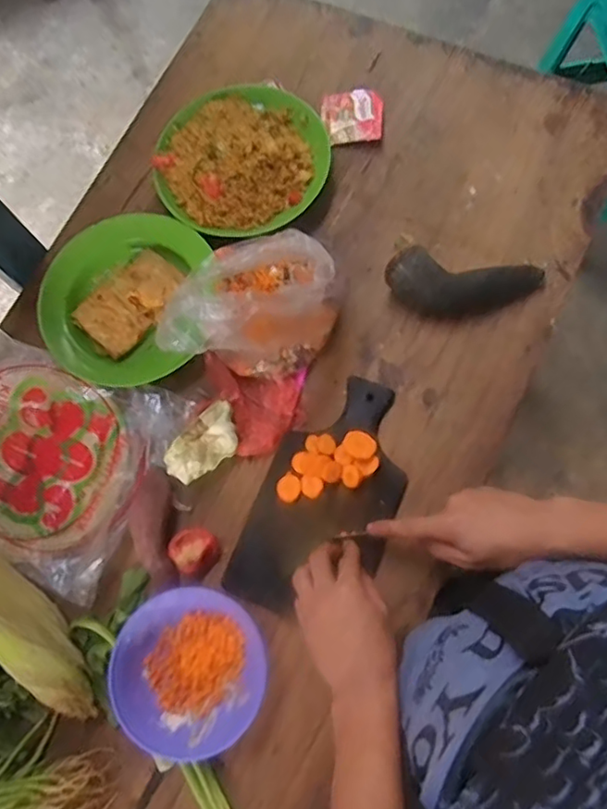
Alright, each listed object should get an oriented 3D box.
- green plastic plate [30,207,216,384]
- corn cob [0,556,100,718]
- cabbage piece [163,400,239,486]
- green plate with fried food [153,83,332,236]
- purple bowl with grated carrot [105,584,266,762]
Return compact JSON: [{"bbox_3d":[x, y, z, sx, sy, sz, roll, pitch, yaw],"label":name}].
[{"bbox_3d":[-0.222,-0.125,0.706,0.188,0.044,0.205,0,77,1],"label":"green plastic plate"},{"bbox_3d":[-0.301,0.210,0.606,0.266,0.059,0.061,39,81,9],"label":"corn cob"},{"bbox_3d":[-0.103,0.043,0.636,0.047,0.062,0.092,38,81,9],"label":"cabbage piece"},{"bbox_3d":[-0.078,-0.312,0.744,0.210,0.053,0.222,0,77,1],"label":"green plate with fried food"},{"bbox_3d":[-0.109,0.255,0.585,0.145,0.044,0.141,0,77,1],"label":"purple bowl with grated carrot"}]

